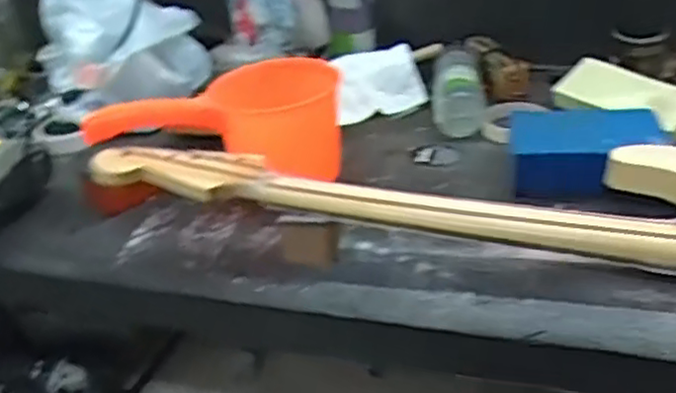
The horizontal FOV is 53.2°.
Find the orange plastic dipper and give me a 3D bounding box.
[{"bbox_3d":[-0.137,-0.083,0.823,0.261,0.136,0.223,9,35,23],"label":"orange plastic dipper"}]

